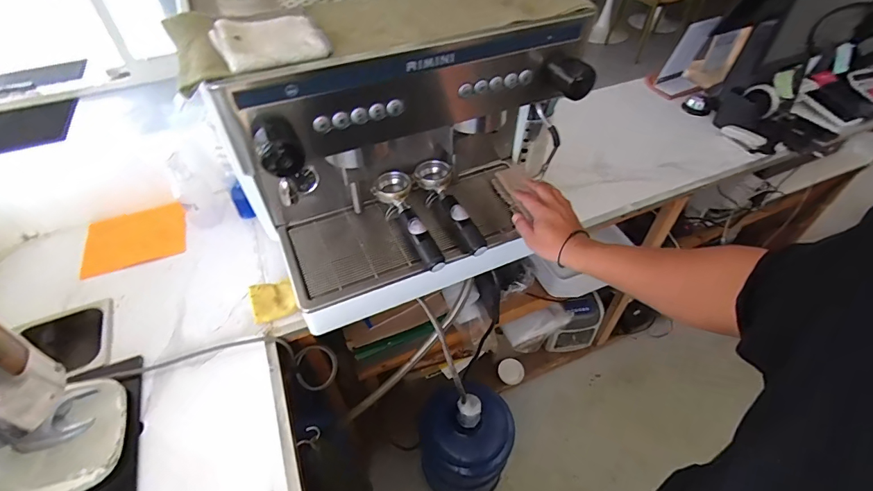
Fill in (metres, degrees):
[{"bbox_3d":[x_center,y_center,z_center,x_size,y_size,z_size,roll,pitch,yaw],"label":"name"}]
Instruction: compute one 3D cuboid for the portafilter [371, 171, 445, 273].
[{"bbox_3d":[-0.049,-0.041,0.767,0.068,0.058,0.216,-21,63,-18],"label":"portafilter"}]

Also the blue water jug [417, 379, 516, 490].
[{"bbox_3d":[0.081,0.562,1.191,0.240,0.452,0.265,21,51,19],"label":"blue water jug"}]

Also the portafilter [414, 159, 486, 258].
[{"bbox_3d":[0.024,-0.070,0.795,0.069,0.066,0.224,-21,64,-17],"label":"portafilter"}]

